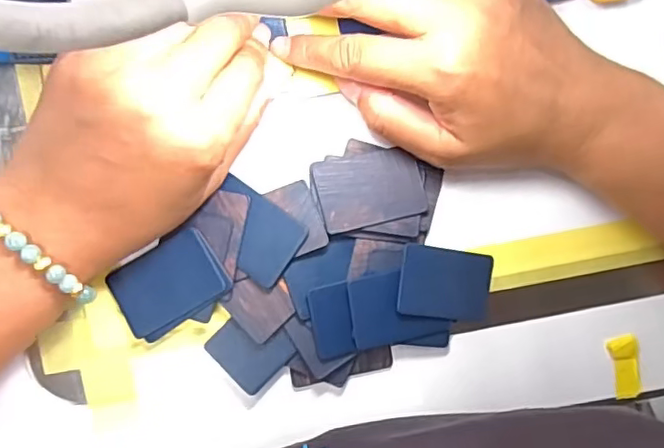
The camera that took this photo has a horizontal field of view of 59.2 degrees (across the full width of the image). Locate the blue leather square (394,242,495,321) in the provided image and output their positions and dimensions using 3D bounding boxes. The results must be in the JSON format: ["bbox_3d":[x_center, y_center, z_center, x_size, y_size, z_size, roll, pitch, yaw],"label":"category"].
[{"bbox_3d":[0.058,0.030,0.295,0.052,0.004,0.035,9,91,-21],"label":"blue leather square"}]

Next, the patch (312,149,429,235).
[{"bbox_3d":[0.019,-0.017,0.288,0.051,0.004,0.036,-12,83,-5],"label":"patch"}]

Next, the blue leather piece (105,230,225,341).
[{"bbox_3d":[-0.079,0.028,0.281,0.051,0.005,0.035,-29,81,2],"label":"blue leather piece"}]

